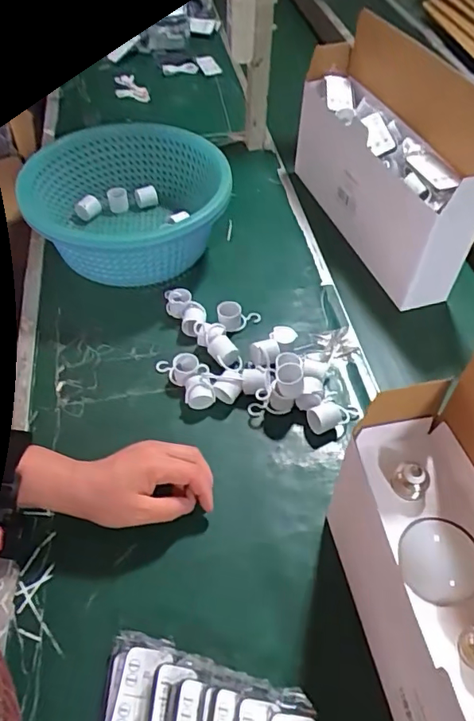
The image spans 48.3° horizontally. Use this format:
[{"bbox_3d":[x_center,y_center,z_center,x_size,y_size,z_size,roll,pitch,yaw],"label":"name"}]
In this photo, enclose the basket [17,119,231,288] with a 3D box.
[{"bbox_3d":[-0.146,-0.216,0.741,0.263,0.105,0.262,6,51,2],"label":"basket"}]

